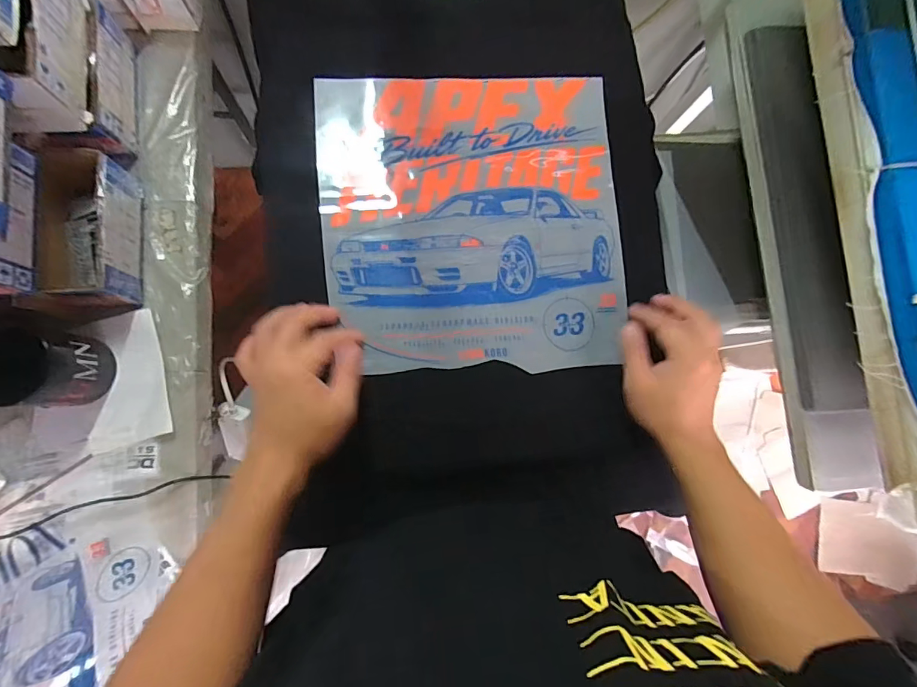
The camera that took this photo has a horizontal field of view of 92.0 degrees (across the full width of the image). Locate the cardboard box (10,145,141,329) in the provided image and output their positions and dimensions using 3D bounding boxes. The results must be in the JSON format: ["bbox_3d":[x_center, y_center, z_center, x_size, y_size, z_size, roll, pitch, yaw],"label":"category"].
[{"bbox_3d":[-0.419,-0.125,0.498,0.088,0.073,0.187,-2,83,-6],"label":"cardboard box"}]

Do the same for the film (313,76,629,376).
[{"bbox_3d":[0.016,-0.126,0.452,0.296,0.007,0.304,-5,84,-6],"label":"film"}]

